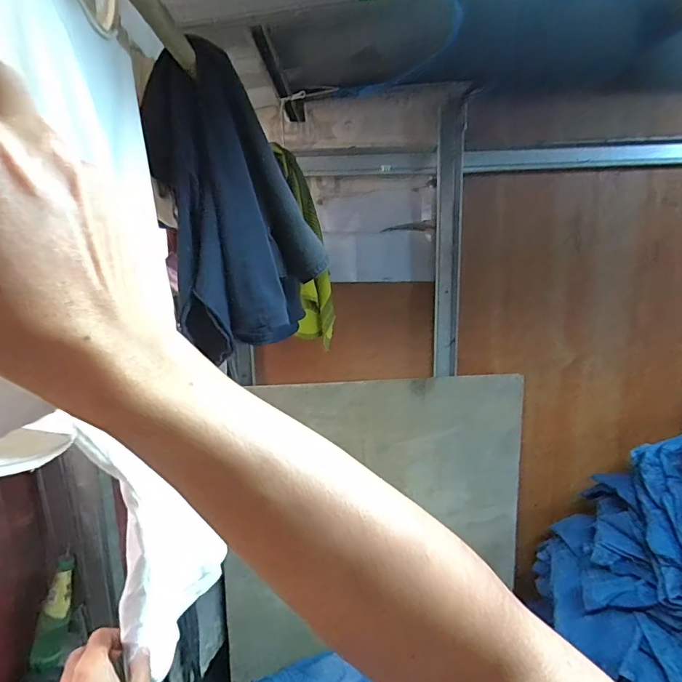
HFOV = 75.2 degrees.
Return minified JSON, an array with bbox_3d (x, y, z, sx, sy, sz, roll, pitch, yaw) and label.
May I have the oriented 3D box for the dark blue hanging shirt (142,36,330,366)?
[{"bbox_3d":[-0.120,-0.155,0.528,0.177,0.298,0.155,-12,16,-40],"label":"dark blue hanging shirt"}]

